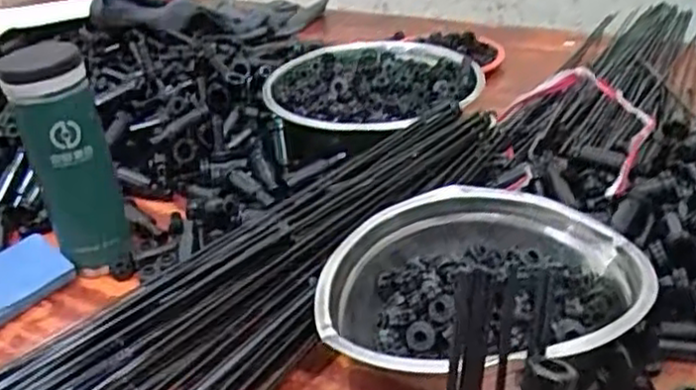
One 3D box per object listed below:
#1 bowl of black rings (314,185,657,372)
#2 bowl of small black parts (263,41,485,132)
[{"bbox_3d":[0.088,0.067,0.495,0.203,0.066,0.170,2,28,7],"label":"bowl of black rings"},{"bbox_3d":[0.025,-0.108,0.763,0.215,0.041,0.198,-1,28,1],"label":"bowl of small black parts"}]

